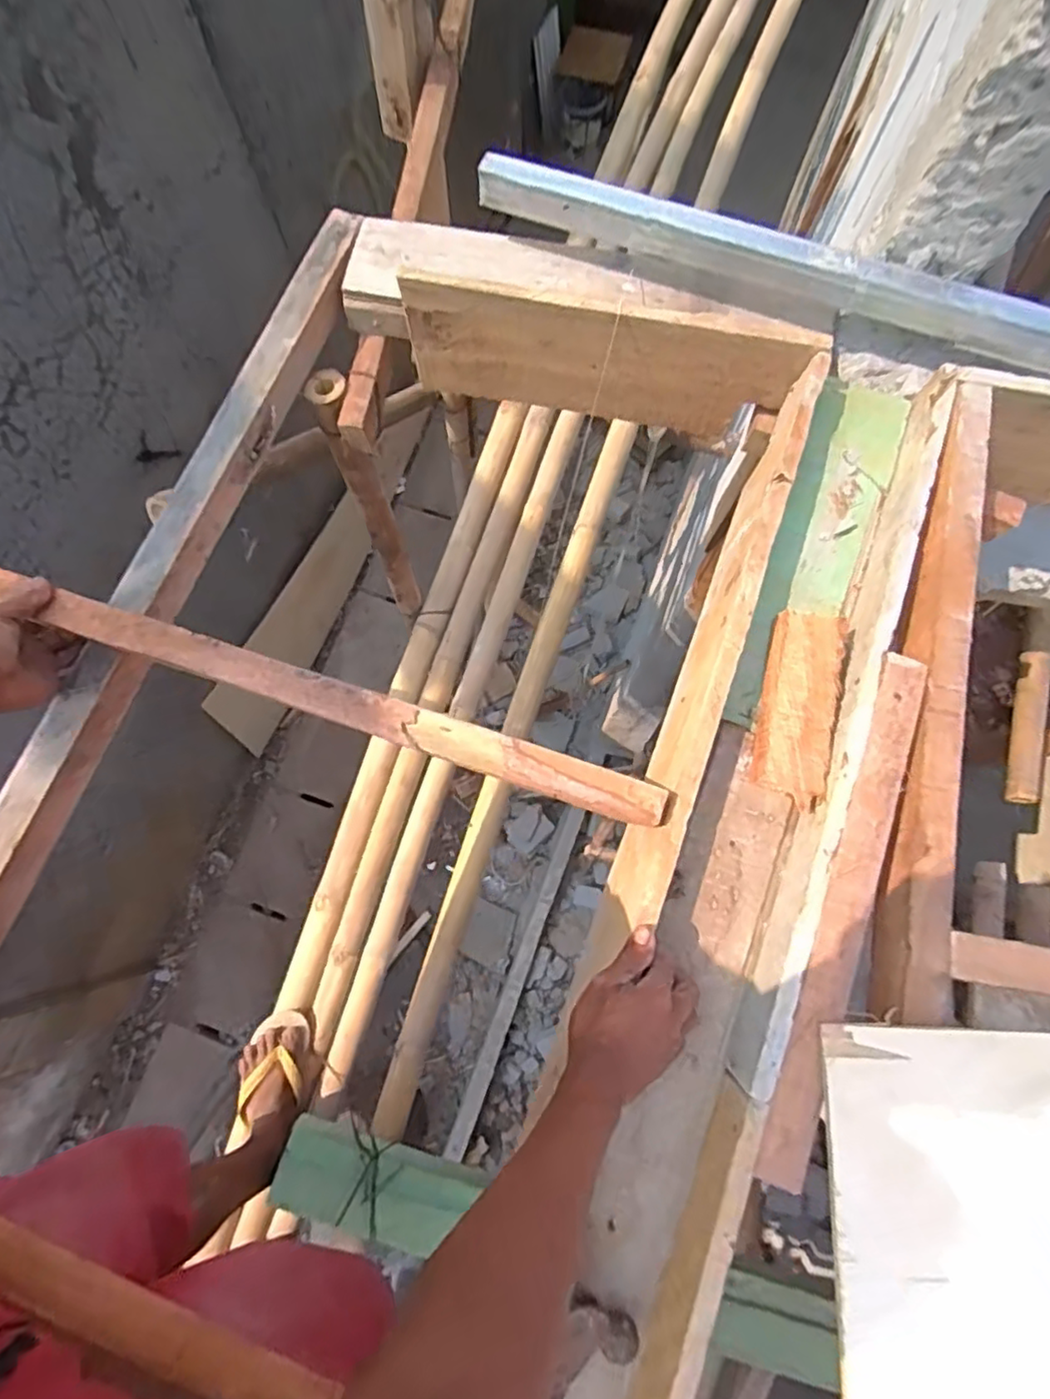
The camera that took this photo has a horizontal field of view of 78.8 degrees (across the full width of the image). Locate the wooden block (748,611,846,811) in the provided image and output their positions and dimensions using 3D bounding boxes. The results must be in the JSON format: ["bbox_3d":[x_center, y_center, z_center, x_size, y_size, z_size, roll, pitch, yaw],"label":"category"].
[{"bbox_3d":[0.257,0.005,0.604,0.061,0.027,0.180,15,77,3],"label":"wooden block"}]

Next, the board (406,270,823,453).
[{"bbox_3d":[0.084,-0.386,0.737,0.429,0.165,0.030,9,77,2],"label":"board"}]

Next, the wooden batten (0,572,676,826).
[{"bbox_3d":[-0.375,-0.065,0.580,1.038,0.023,0.040,18,78,5],"label":"wooden batten"}]

